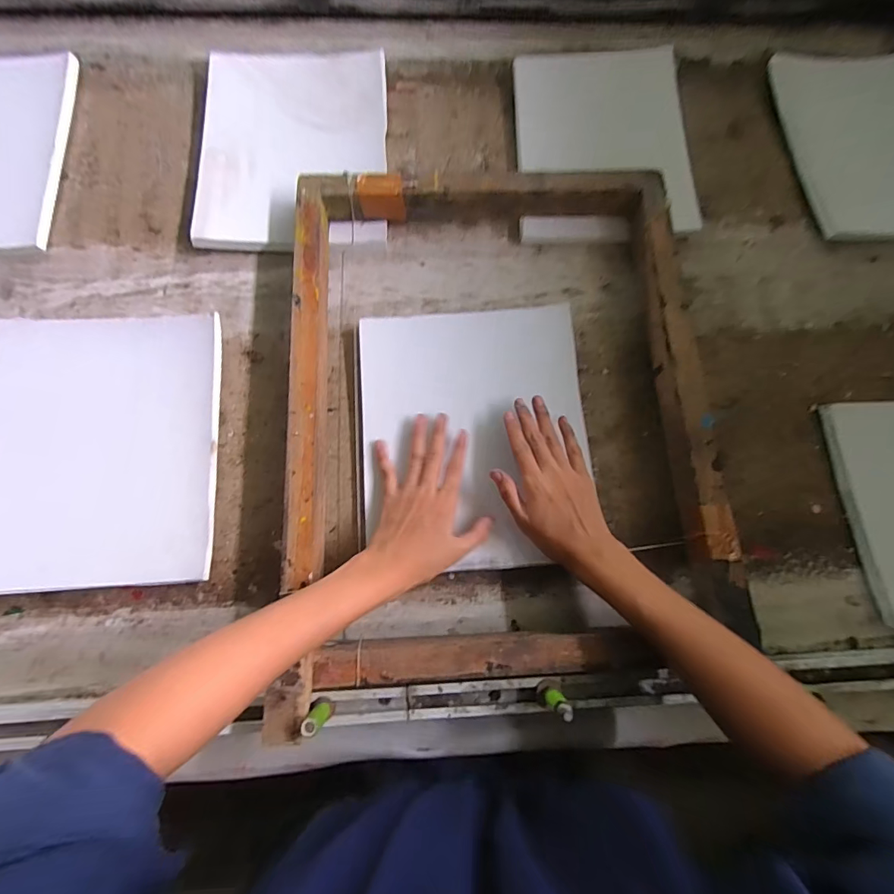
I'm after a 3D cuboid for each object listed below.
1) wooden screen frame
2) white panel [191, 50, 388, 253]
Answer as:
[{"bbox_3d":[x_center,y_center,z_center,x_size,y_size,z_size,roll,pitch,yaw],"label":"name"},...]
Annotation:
[{"bbox_3d":[0.052,-0.044,0.429,0.401,0.060,0.520,-3,76,-2],"label":"wooden screen frame"},{"bbox_3d":[-0.181,-0.362,0.521,0.213,0.027,0.273,-3,76,-2],"label":"white panel"}]

